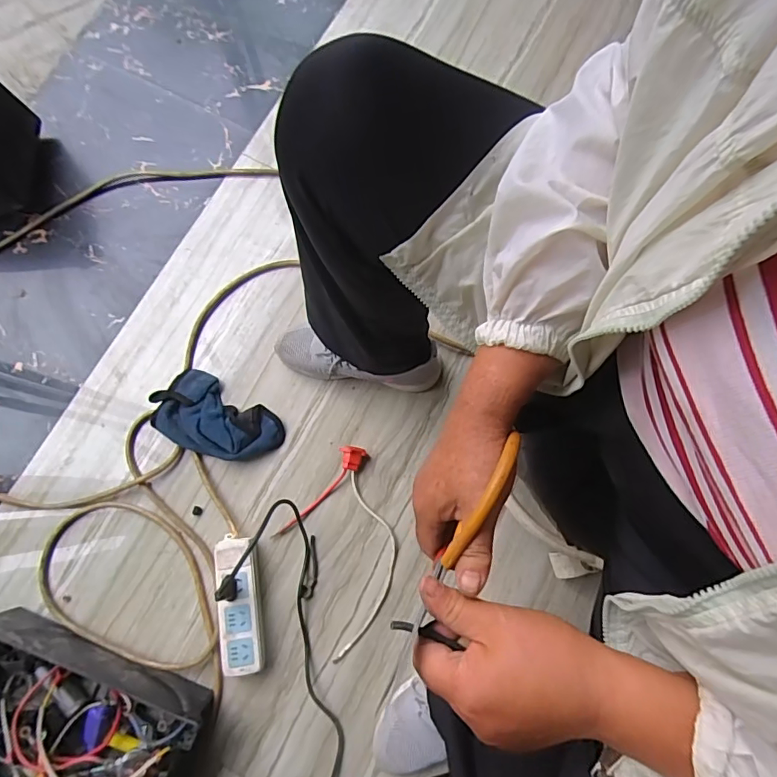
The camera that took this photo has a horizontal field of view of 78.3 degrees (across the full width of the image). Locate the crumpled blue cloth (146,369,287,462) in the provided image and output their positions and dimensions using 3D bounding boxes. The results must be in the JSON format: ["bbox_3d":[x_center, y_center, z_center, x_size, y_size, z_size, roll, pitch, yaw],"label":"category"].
[{"bbox_3d":[-0.258,0.051,0.717,0.189,0.028,0.107,29,80,5],"label":"crumpled blue cloth"}]

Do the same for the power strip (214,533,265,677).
[{"bbox_3d":[-0.206,0.299,0.661,0.057,0.035,0.182,-7,79,-2],"label":"power strip"}]

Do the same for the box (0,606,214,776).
[{"bbox_3d":[-0.418,0.449,0.608,0.320,0.086,0.216,20,79,4],"label":"box"}]

